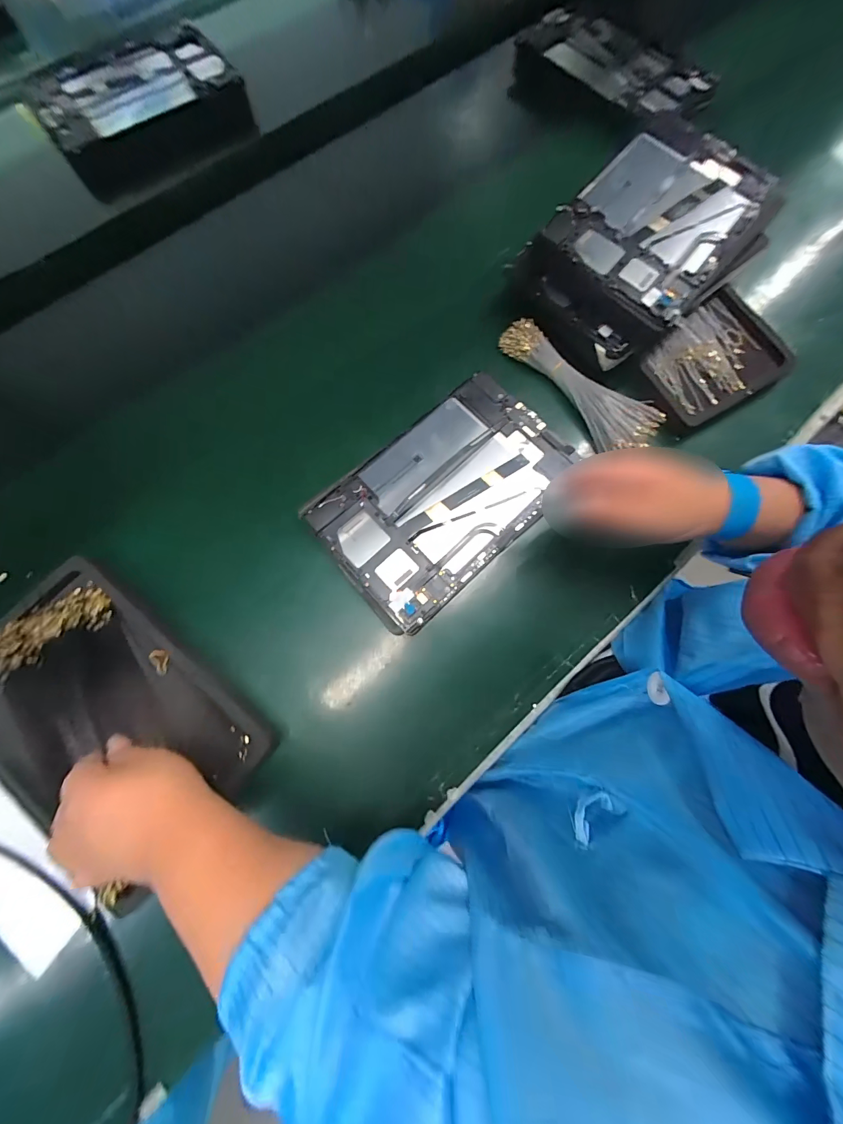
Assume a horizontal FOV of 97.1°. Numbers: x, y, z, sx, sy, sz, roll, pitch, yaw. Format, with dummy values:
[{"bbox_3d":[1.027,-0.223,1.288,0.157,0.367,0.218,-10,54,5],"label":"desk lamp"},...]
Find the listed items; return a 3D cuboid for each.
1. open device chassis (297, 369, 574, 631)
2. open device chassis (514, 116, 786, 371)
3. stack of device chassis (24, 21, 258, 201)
[{"bbox_3d":[0.023,-0.065,0.352,0.239,0.012,0.154,-40,80,-9],"label":"open device chassis"},{"bbox_3d":[0.239,-0.336,0.393,0.170,0.071,0.261,44,79,8],"label":"open device chassis"},{"bbox_3d":[-0.373,-0.615,0.501,0.244,0.043,0.167,-32,79,-9],"label":"stack of device chassis"}]

